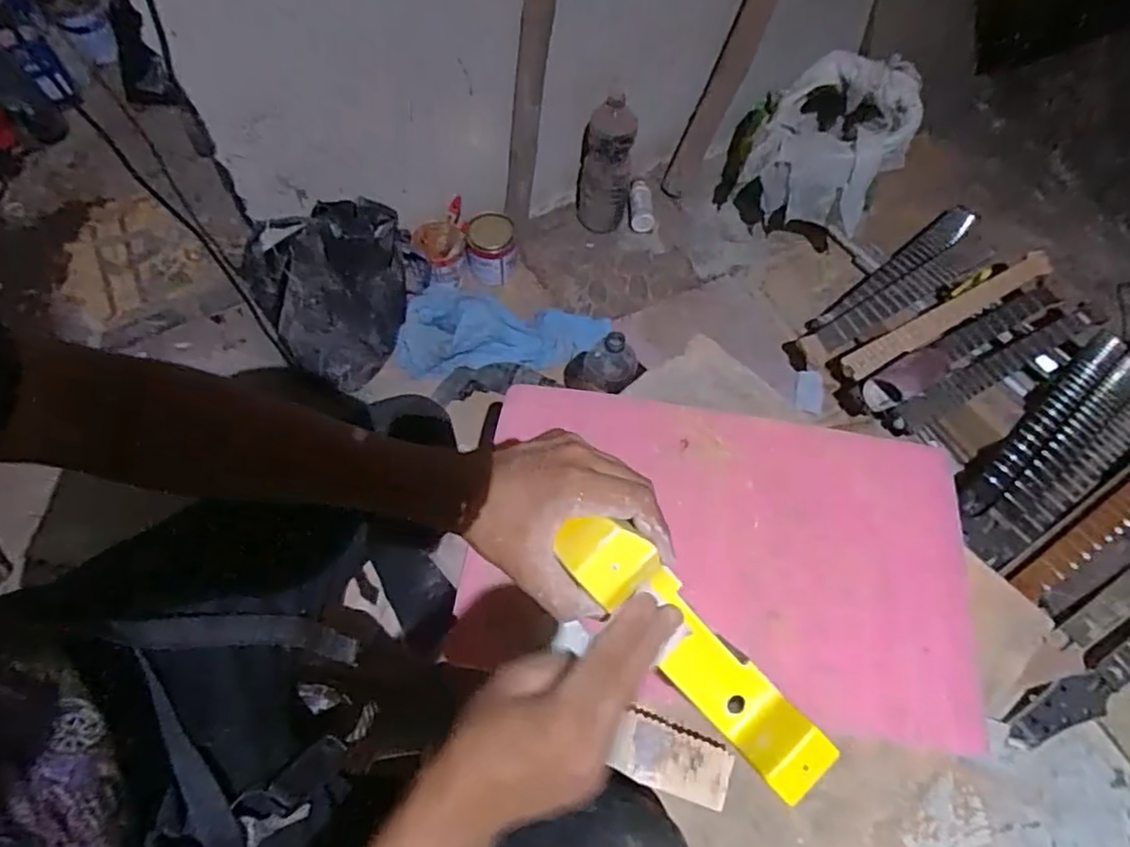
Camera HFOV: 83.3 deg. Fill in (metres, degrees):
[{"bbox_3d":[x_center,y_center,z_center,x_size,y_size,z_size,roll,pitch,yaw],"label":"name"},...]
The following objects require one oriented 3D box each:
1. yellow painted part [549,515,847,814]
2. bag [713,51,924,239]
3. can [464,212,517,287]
[{"bbox_3d":[0.075,0.130,0.368,0.200,0.051,0.046,49,66,-13],"label":"yellow painted part"},{"bbox_3d":[0.520,-0.574,1.352,0.333,0.318,0.240,18,63,6],"label":"bag"},{"bbox_3d":[-0.153,-0.366,1.336,0.097,0.116,0.094,1,62,-2],"label":"can"}]

